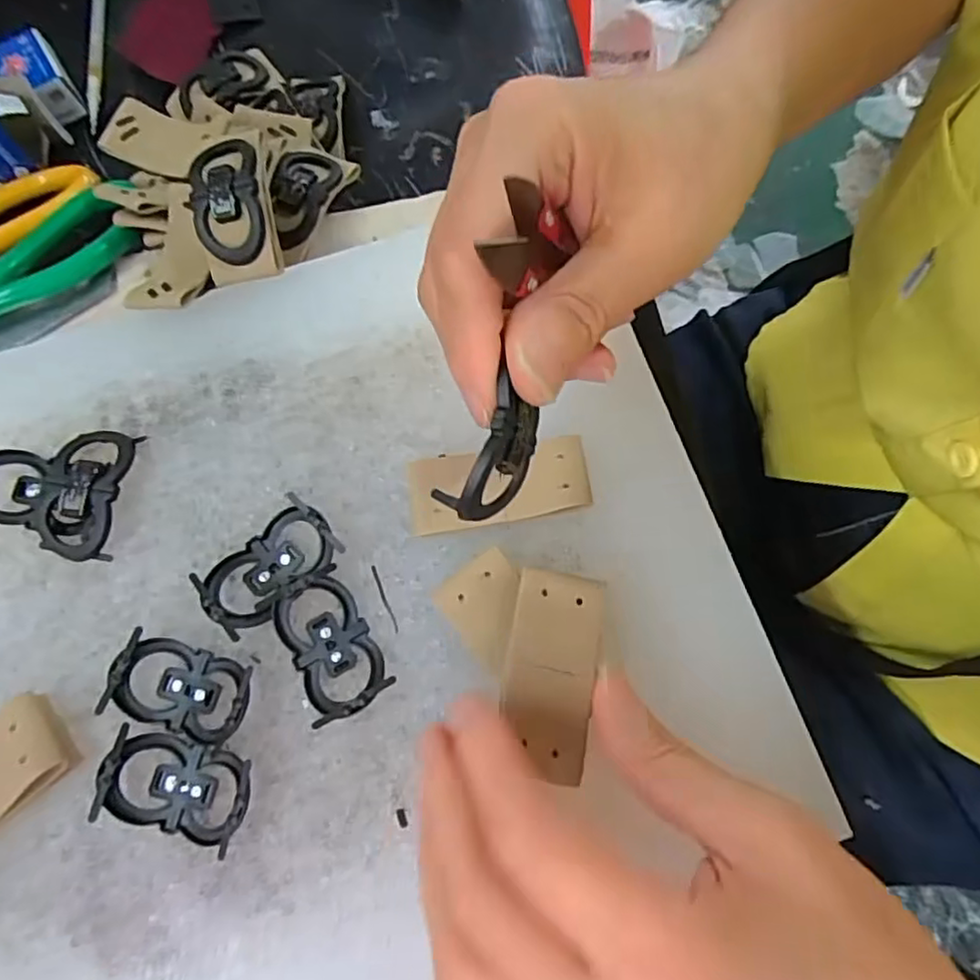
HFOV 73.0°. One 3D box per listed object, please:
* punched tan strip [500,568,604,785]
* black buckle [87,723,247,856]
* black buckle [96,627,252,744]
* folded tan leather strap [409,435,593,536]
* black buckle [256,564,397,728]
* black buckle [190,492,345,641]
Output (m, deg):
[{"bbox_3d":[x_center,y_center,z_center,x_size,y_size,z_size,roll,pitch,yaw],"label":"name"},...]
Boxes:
[{"bbox_3d":[0.019,0.054,0.203,0.027,0.006,0.056,9,74,3],"label":"punched tan strip"},{"bbox_3d":[-0.098,0.094,0.208,0.048,0.012,0.027,13,74,4],"label":"black buckle"},{"bbox_3d":[-0.100,0.065,0.216,0.047,0.013,0.026,15,75,5],"label":"black buckle"},{"bbox_3d":[0.003,-0.001,0.234,0.062,0.011,0.027,-7,74,-1],"label":"folded tan leather strap"},{"bbox_3d":[-0.054,0.051,0.219,0.027,0.011,0.047,-28,75,-7],"label":"black buckle"},{"bbox_3d":[-0.076,0.026,0.228,0.048,0.012,0.027,-43,78,-11],"label":"black buckle"}]

